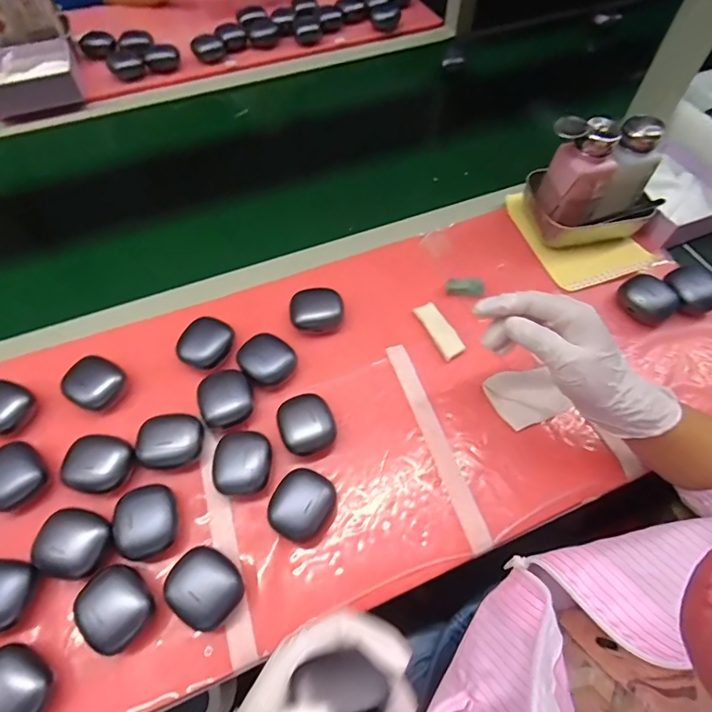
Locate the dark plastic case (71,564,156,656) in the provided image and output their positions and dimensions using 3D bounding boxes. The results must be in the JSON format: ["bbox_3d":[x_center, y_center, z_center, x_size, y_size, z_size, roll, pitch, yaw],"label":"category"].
[{"bbox_3d":[-0.186,0.193,0.344,0.054,0.026,0.048,38,66,20],"label":"dark plastic case"}]

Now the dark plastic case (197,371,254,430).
[{"bbox_3d":[-0.124,0.041,0.428,0.049,0.020,0.055,-9,59,-5],"label":"dark plastic case"}]

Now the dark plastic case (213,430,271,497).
[{"bbox_3d":[-0.100,0.095,0.395,0.047,0.026,0.056,-5,59,-2],"label":"dark plastic case"}]

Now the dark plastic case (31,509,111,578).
[{"bbox_3d":[-0.230,0.152,0.364,0.054,0.019,0.047,15,60,9],"label":"dark plastic case"}]

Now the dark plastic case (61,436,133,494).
[{"bbox_3d":[-0.228,0.097,0.398,0.060,0.033,0.048,7,59,5],"label":"dark plastic case"}]

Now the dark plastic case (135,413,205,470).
[{"bbox_3d":[-0.169,0.079,0.408,0.052,0.030,0.050,7,59,5],"label":"dark plastic case"}]

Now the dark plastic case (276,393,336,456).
[{"bbox_3d":[-0.047,0.064,0.415,0.048,0.025,0.052,-18,61,-10],"label":"dark plastic case"}]

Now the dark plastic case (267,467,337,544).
[{"bbox_3d":[-0.046,0.127,0.381,0.048,0.022,0.055,25,62,14],"label":"dark plastic case"}]

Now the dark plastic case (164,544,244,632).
[{"bbox_3d":[-0.119,0.181,0.351,0.053,0.030,0.049,29,63,16],"label":"dark plastic case"}]

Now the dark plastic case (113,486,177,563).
[{"bbox_3d":[-0.174,0.140,0.375,0.048,0.029,0.053,-23,62,-13],"label":"dark plastic case"}]

